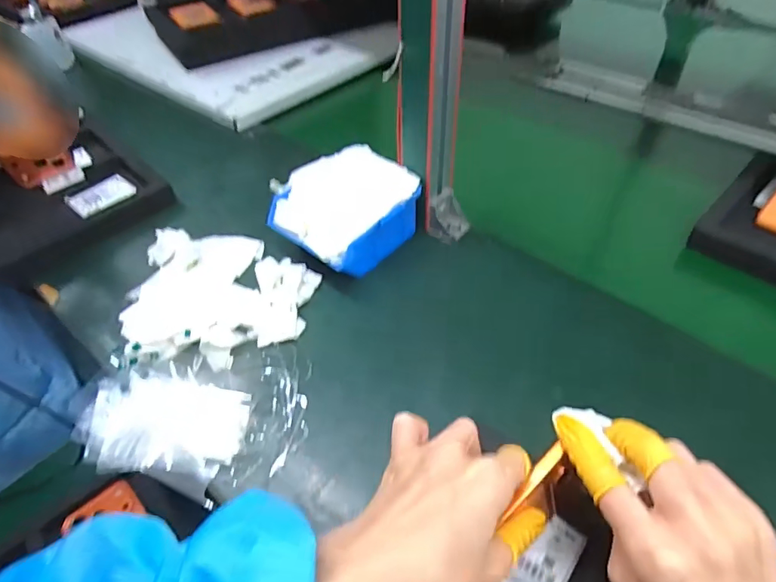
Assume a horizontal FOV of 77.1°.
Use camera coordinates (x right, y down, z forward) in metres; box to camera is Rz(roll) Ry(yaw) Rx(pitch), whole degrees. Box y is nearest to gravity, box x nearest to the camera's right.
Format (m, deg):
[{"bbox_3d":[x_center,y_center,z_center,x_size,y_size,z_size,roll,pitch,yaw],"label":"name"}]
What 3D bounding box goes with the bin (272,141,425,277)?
[{"bbox_3d":[-0.047,-0.093,0.556,0.134,0.069,0.145,29,54,26],"label":"bin"}]

